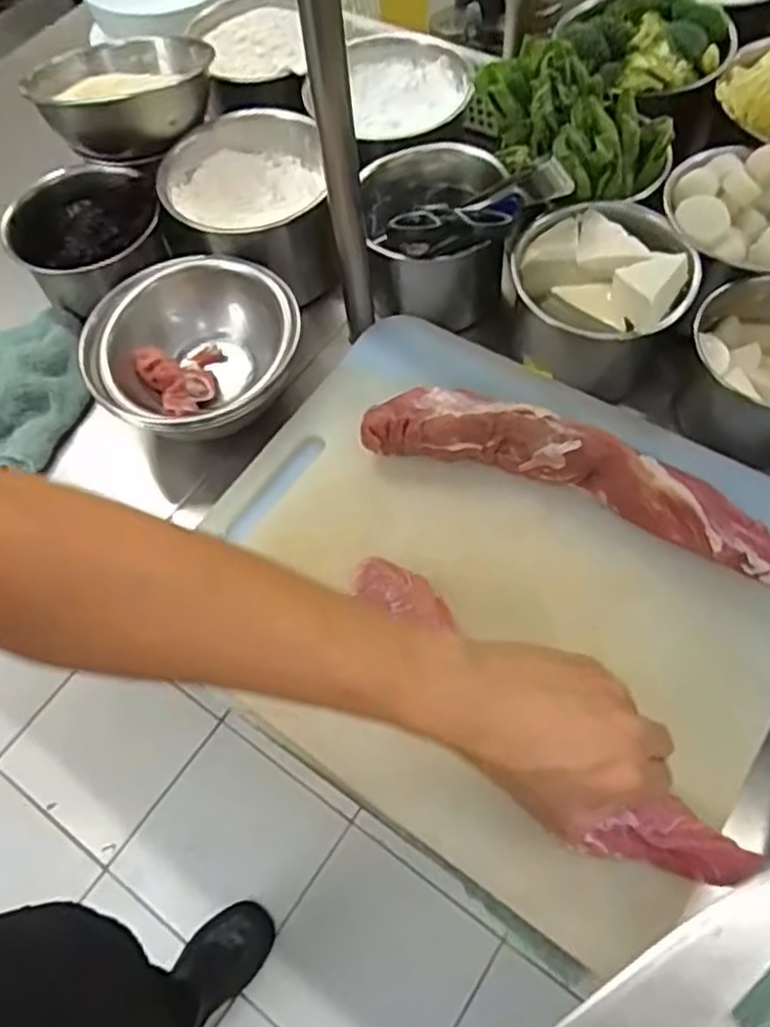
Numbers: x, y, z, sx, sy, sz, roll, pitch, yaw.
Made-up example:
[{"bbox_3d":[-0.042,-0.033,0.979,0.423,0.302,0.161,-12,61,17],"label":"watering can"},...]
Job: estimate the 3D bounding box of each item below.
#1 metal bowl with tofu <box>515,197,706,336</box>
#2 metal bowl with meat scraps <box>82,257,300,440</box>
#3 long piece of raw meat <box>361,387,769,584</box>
[{"bbox_3d":[0.168,-0.185,0.558,0.095,0.054,0.131,-41,66,-17],"label":"metal bowl with tofu"},{"bbox_3d":[-0.154,-0.127,0.605,0.153,0.076,0.162,-2,61,3],"label":"metal bowl with meat scraps"},{"bbox_3d":[0.130,-0.032,0.509,0.285,0.046,0.056,17,64,13],"label":"long piece of raw meat"}]

